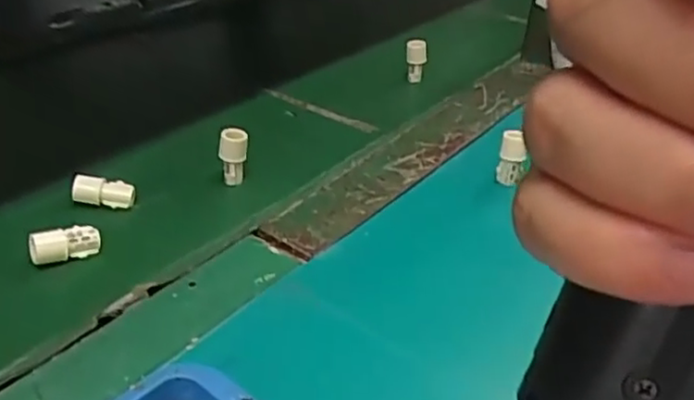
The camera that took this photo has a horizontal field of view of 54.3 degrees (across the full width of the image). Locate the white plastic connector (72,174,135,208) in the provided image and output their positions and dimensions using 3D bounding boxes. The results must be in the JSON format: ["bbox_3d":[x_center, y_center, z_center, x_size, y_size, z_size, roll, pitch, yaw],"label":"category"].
[{"bbox_3d":[-0.172,-0.006,0.478,0.041,0.016,0.013,11,31,-18],"label":"white plastic connector"}]

